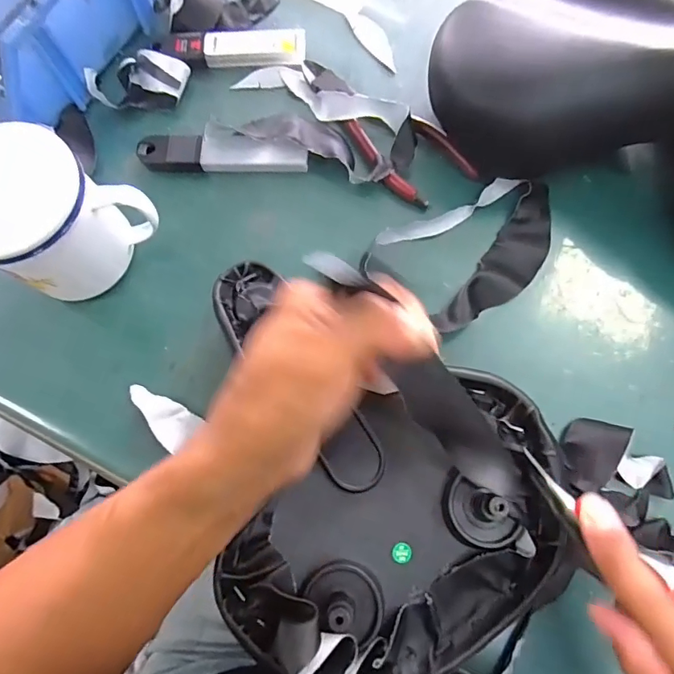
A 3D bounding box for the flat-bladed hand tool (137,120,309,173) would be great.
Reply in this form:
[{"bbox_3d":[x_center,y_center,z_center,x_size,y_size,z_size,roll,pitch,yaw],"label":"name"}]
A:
[{"bbox_3d":[-0.087,-0.141,0.364,0.129,0.019,0.030,4,74,3],"label":"flat-bladed hand tool"}]

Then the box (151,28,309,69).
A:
[{"bbox_3d":[-0.086,-0.232,0.386,0.120,0.014,0.028,0,74,1],"label":"box"}]

